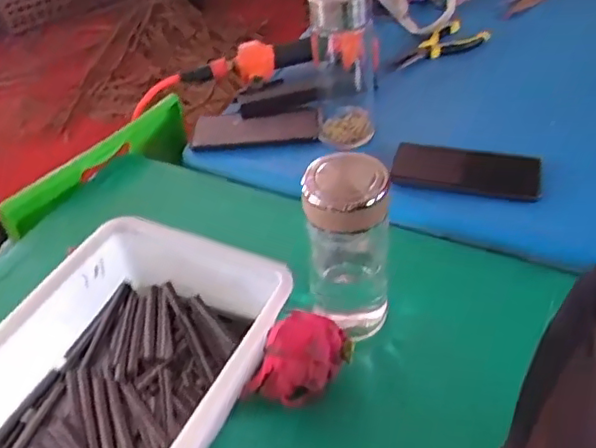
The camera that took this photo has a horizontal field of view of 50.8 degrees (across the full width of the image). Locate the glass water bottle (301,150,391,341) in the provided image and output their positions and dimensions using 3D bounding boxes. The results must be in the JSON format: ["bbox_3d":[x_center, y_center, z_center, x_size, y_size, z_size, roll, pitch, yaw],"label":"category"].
[{"bbox_3d":[0.042,0.021,0.532,0.071,0.157,0.063,3,44,11],"label":"glass water bottle"}]

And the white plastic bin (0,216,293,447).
[{"bbox_3d":[-0.152,0.124,0.517,0.218,0.079,0.265,16,46,19],"label":"white plastic bin"}]

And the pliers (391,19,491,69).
[{"bbox_3d":[0.200,-0.247,0.882,0.144,0.021,0.056,-33,49,-25],"label":"pliers"}]

